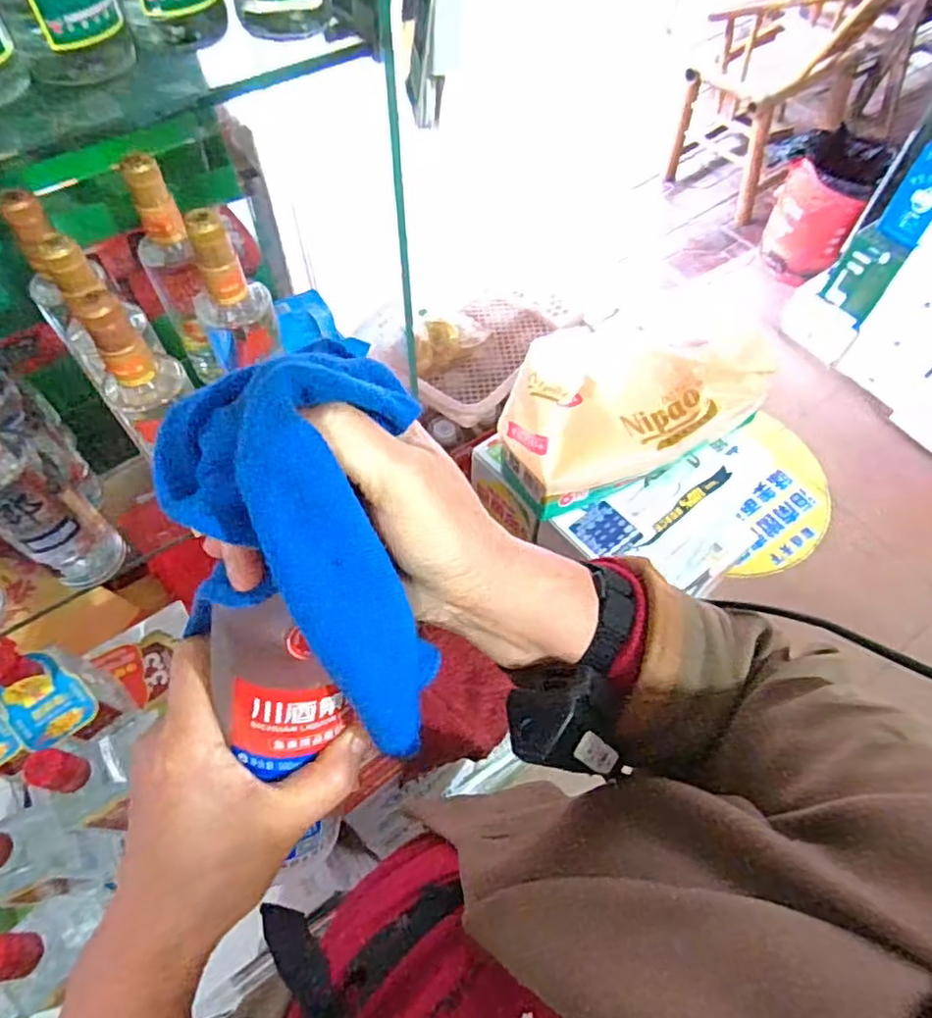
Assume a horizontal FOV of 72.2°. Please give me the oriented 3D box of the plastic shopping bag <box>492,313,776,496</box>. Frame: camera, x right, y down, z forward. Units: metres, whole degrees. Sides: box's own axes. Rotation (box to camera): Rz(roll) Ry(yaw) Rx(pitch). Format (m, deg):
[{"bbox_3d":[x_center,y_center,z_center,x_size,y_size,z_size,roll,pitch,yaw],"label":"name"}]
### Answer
[{"bbox_3d":[0.180,-0.131,0.692,0.298,0.091,0.169,-30,64,-18],"label":"plastic shopping bag"}]

